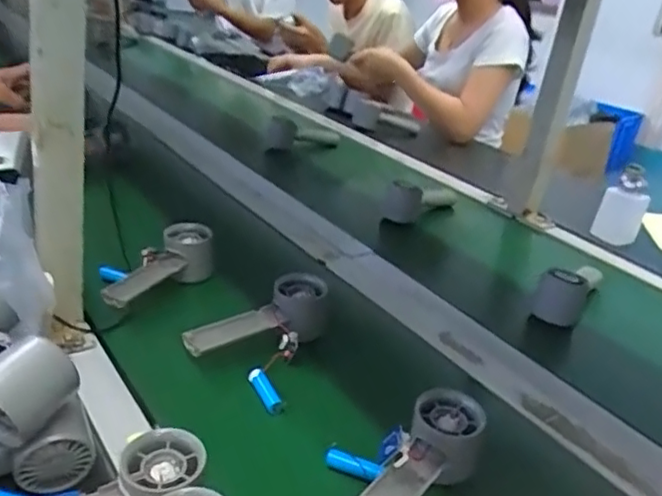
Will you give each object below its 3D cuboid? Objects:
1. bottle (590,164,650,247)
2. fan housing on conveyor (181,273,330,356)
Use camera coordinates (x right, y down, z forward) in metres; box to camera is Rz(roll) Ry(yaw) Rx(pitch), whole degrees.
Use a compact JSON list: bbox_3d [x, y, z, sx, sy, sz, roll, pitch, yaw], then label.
[{"bbox_3d":[0.458,-0.070,0.985,0.064,0.131,0.042,27,36,30],"label":"bottle"},{"bbox_3d":[-0.075,0.074,0.658,0.164,0.052,0.066,-11,36,-28],"label":"fan housing on conveyor"}]

